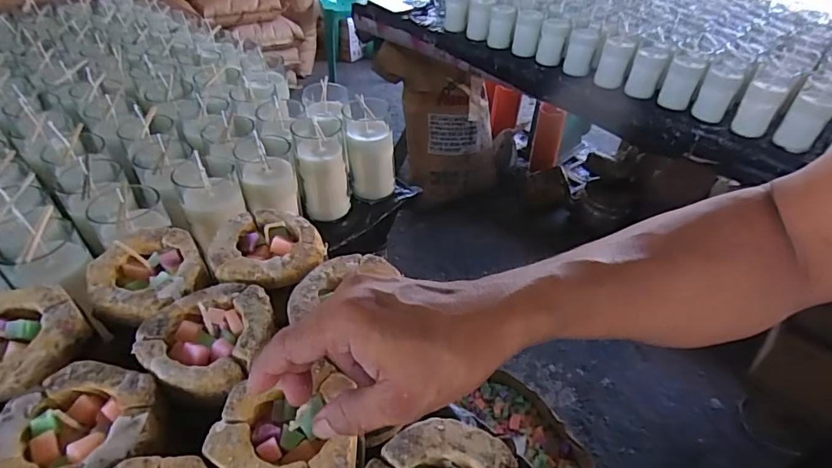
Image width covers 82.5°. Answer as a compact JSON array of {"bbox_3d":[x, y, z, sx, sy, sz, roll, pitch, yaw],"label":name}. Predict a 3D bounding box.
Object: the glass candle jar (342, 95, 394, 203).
[{"bbox_3d":[-0.069,-0.127,0.698,0.071,0.129,0.073,-2,41,-7],"label":"glass candle jar"}]

